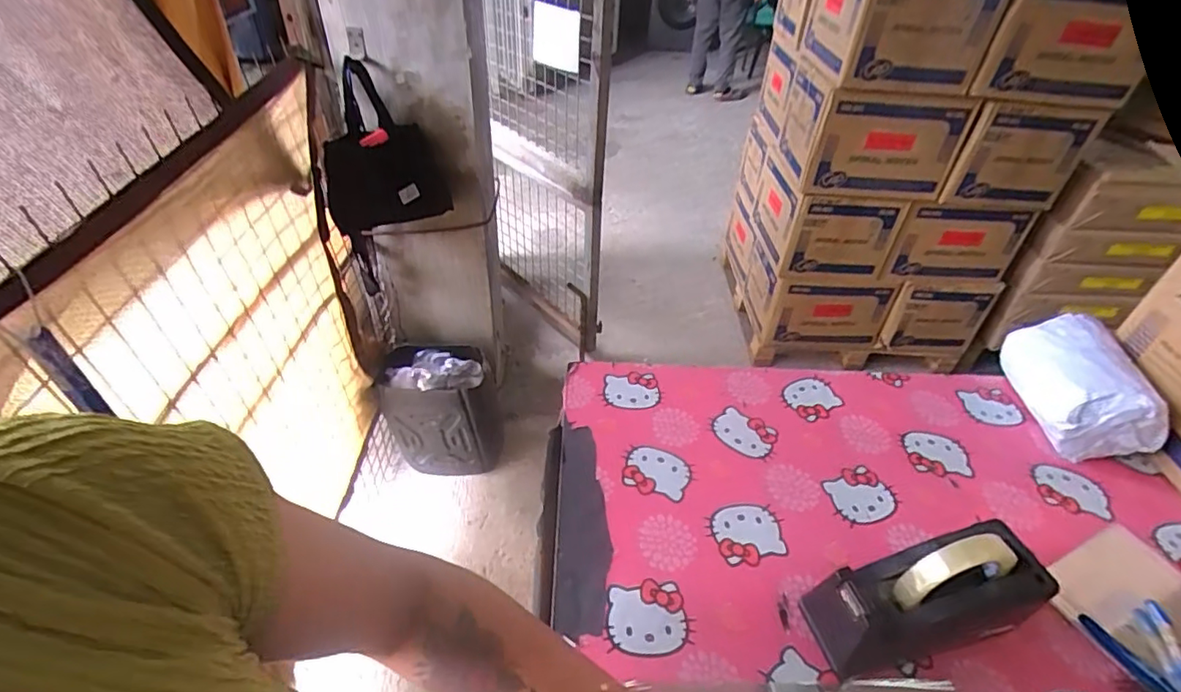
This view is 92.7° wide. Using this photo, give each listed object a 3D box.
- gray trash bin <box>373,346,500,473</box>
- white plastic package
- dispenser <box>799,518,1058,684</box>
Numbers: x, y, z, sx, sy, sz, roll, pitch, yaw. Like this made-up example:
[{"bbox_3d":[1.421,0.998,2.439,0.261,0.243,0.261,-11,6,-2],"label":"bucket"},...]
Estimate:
[{"bbox_3d":[-0.429,0.199,1.639,0.332,0.329,0.193,1,41,-3],"label":"gray trash bin"},{"bbox_3d":[0.654,0.051,0.765,0.126,0.115,0.197,9,41,7],"label":"white plastic package"},{"bbox_3d":[0.311,0.225,0.517,0.214,0.131,0.084,-14,42,-3],"label":"dispenser"}]

